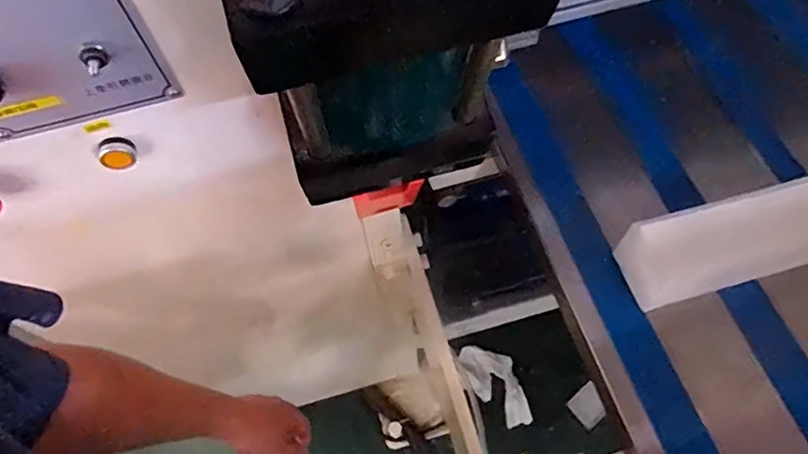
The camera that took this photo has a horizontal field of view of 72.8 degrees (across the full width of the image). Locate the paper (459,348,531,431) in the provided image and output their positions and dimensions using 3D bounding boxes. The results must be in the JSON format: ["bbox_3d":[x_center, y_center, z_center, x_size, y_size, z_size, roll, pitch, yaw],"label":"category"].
[{"bbox_3d":[0.228,0.397,1.380,0.126,0.031,0.219,-15,63,-5],"label":"paper"}]

